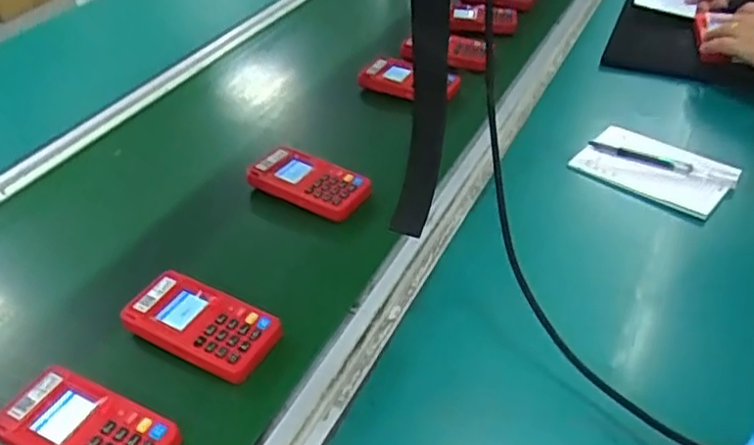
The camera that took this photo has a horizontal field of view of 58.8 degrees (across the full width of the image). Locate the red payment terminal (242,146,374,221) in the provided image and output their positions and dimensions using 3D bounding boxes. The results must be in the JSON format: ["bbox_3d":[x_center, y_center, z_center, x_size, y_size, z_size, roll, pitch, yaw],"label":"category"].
[{"bbox_3d":[-0.069,-0.043,0.690,0.132,0.024,0.060,22,43,24],"label":"red payment terminal"}]

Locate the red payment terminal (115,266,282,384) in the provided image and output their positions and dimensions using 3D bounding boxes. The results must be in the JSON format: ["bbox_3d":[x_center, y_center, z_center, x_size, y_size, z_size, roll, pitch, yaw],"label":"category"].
[{"bbox_3d":[-0.142,0.084,0.541,0.124,0.028,0.061,18,41,20],"label":"red payment terminal"}]

